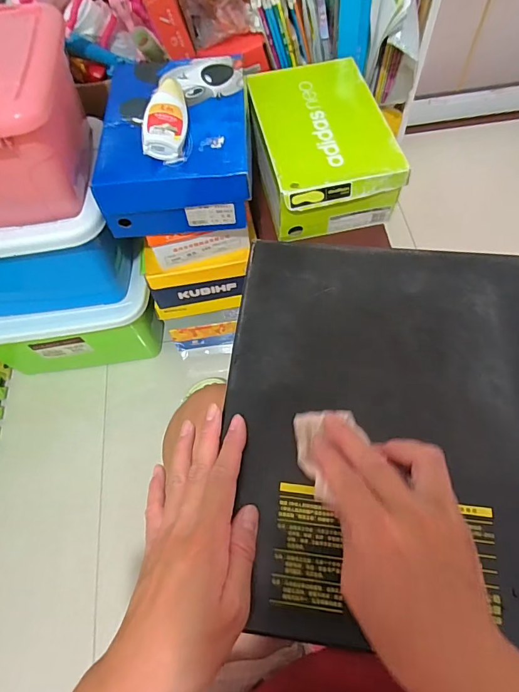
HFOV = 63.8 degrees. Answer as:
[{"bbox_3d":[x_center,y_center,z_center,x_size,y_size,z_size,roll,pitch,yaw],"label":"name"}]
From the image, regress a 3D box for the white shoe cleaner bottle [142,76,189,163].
[{"bbox_3d":[-0.124,-0.324,0.576,0.051,0.037,0.160,-1,63,4],"label":"white shoe cleaner bottle"}]

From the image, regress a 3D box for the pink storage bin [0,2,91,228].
[{"bbox_3d":[-0.336,-0.299,0.561,0.175,0.167,0.238,-6,62,1],"label":"pink storage bin"}]

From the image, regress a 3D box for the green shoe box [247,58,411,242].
[{"bbox_3d":[0.095,-0.330,0.696,0.192,0.103,0.294,-13,63,-3],"label":"green shoe box"}]

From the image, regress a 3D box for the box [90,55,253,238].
[{"bbox_3d":[-0.120,-0.313,0.631,0.207,0.117,0.271,-4,63,2],"label":"box"}]

